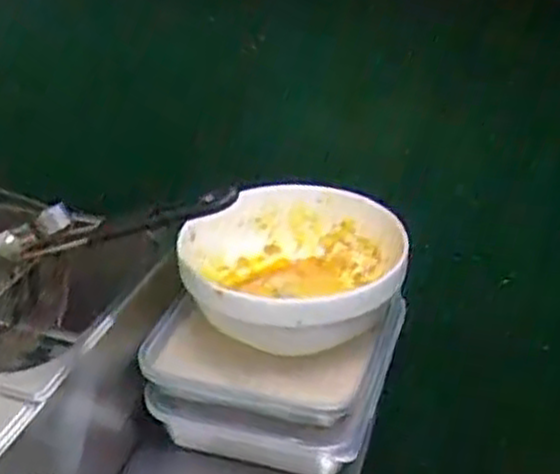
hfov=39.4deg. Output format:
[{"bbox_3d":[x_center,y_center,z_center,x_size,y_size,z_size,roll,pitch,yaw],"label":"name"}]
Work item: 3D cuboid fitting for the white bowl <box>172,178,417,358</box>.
[{"bbox_3d":[0.010,0.034,0.712,0.191,0.085,0.186,0,30,0],"label":"white bowl"}]

